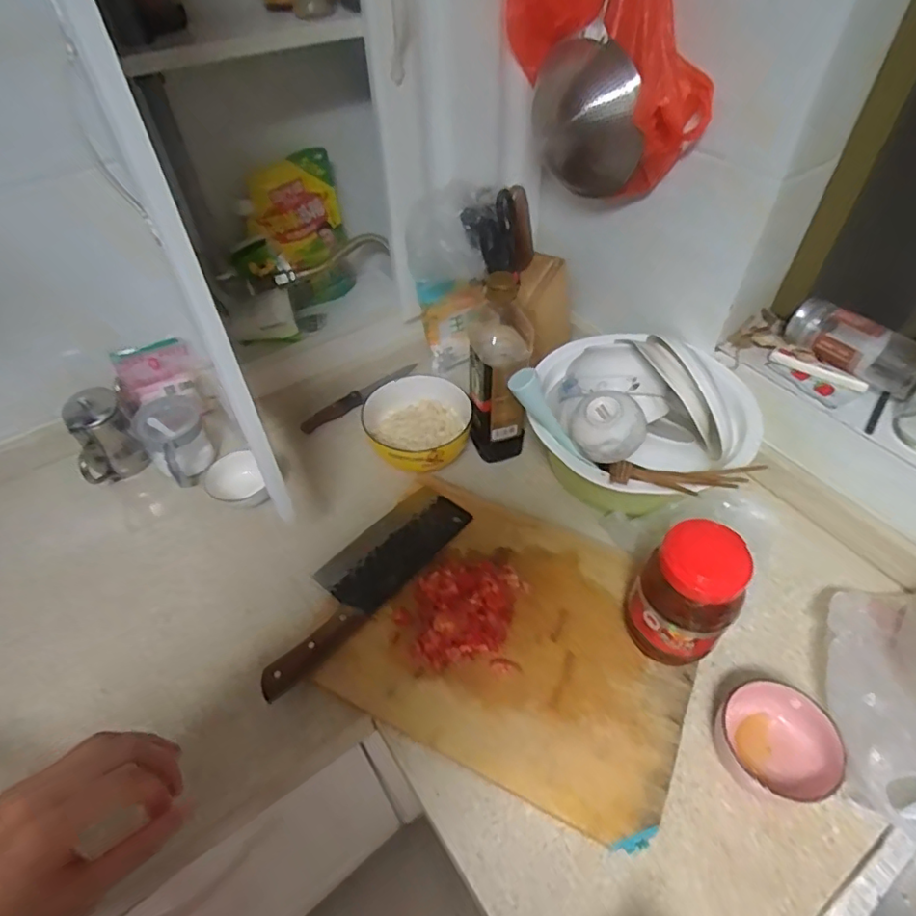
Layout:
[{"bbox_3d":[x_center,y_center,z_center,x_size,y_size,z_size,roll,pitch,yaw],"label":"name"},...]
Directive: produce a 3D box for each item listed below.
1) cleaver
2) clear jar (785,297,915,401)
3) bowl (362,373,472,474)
[{"bbox_3d":[-0.116,0.143,0.682,0.095,0.031,0.311,33,57,26],"label":"cleaver"},{"bbox_3d":[0.491,-0.136,0.692,0.069,0.063,0.155,-27,53,-21],"label":"clear jar"},{"bbox_3d":[-0.053,-0.045,0.807,0.148,0.059,0.152,-1,48,1],"label":"bowl"}]

